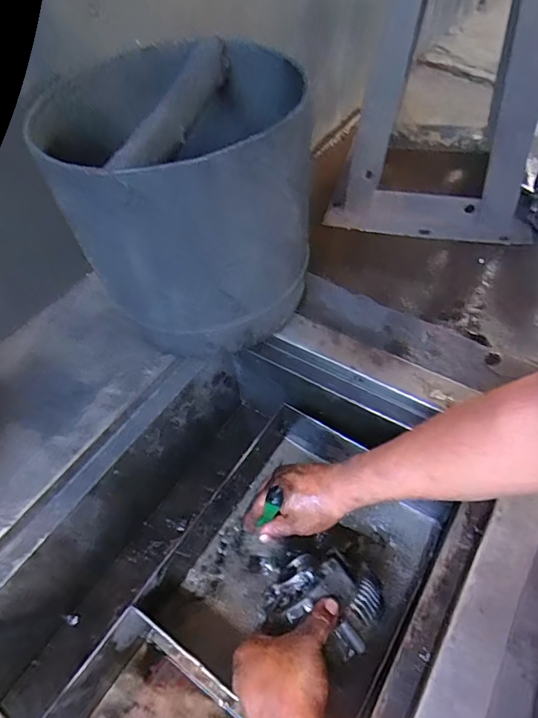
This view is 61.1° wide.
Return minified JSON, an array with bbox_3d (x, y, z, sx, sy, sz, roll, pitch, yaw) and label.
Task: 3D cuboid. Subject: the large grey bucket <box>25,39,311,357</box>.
[{"bbox_3d":[-0.083,-0.190,0.594,0.250,0.293,0.267,-2,53,3],"label":"large grey bucket"}]

